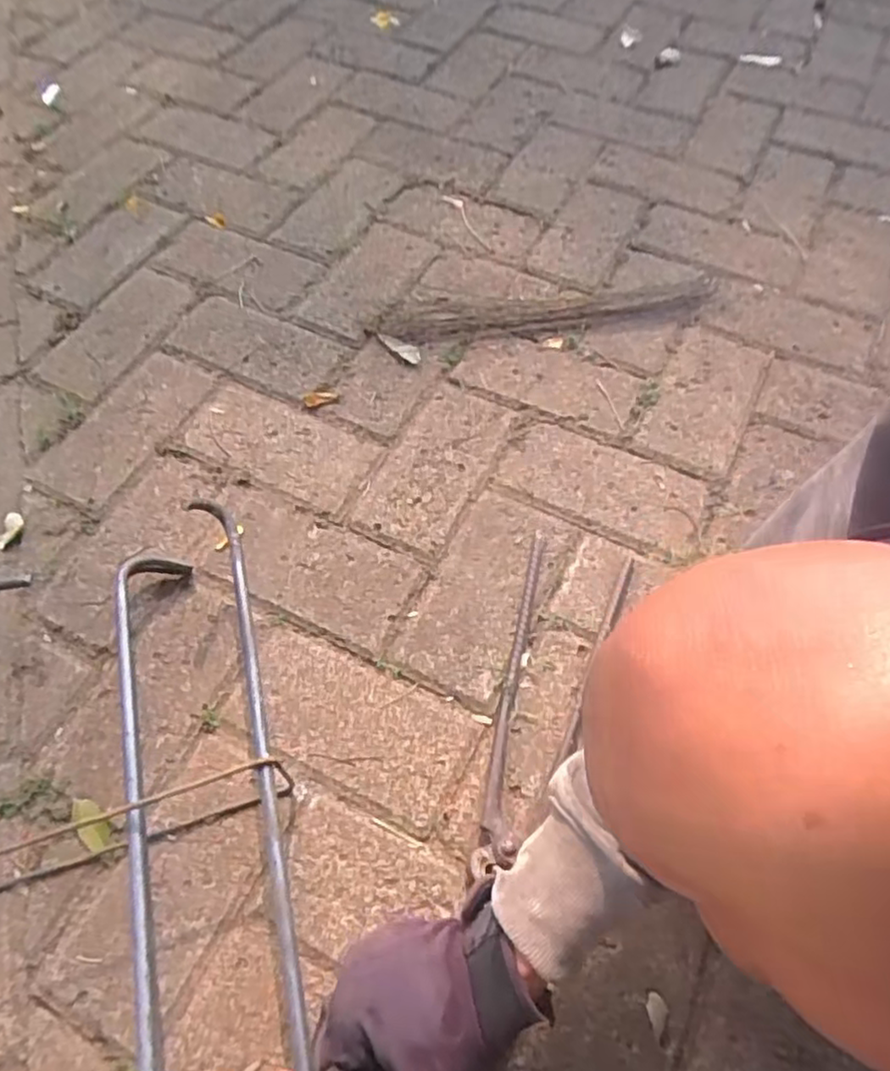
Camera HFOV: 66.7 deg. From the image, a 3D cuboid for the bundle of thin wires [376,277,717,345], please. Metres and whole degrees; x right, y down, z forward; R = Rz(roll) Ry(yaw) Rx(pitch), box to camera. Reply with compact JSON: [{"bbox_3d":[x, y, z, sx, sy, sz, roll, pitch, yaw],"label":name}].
[{"bbox_3d":[0.124,-0.257,0.782,0.389,0.011,0.072,-6,63,-3],"label":"bundle of thin wires"}]

